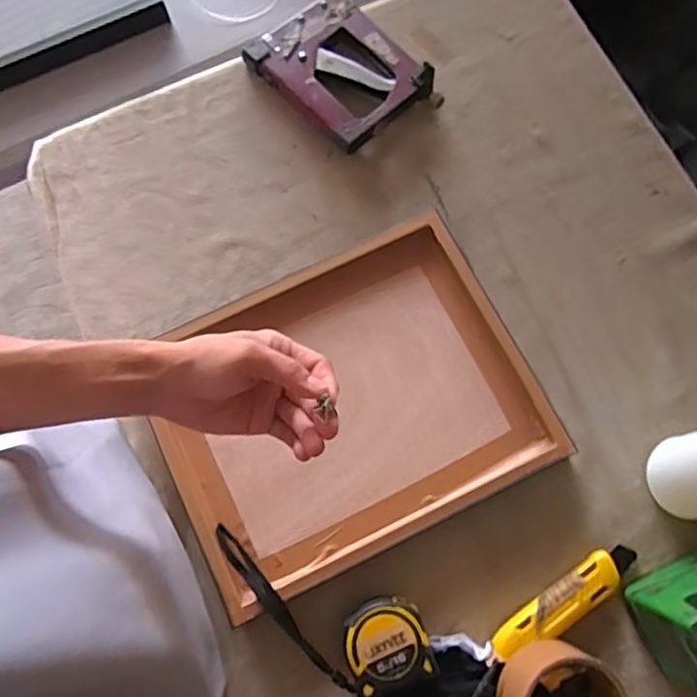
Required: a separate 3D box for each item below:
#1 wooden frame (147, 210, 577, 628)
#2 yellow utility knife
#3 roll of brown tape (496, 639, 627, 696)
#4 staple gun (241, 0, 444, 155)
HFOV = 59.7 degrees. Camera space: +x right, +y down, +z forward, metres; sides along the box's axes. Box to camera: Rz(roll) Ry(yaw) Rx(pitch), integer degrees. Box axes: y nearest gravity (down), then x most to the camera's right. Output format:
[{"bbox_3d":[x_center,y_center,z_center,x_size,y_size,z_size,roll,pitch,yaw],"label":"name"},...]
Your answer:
[{"bbox_3d":[-0.003,0.050,0.545,0.321,0.027,0.255,-28,76,-6],"label":"wooden frame"},{"bbox_3d":[0.182,0.210,0.503,0.141,0.015,0.033,-35,77,-8],"label":"yellow utility knife"},{"bbox_3d":[0.162,0.272,0.462,0.090,0.058,0.087,0,75,2],"label":"roll of brown tape"},{"bbox_3d":[-0.007,-0.286,0.635,0.121,0.032,0.174,-41,77,-9],"label":"staple gun"}]

